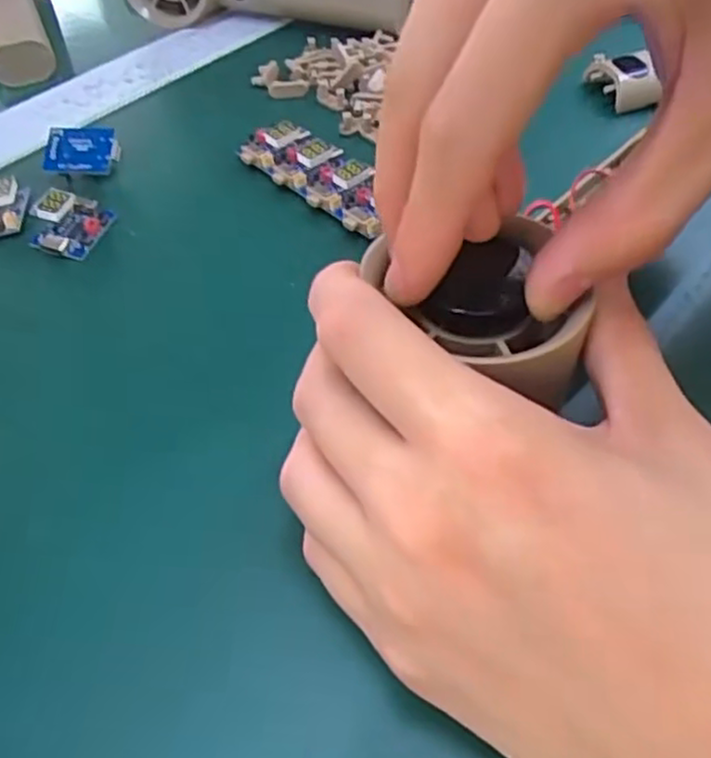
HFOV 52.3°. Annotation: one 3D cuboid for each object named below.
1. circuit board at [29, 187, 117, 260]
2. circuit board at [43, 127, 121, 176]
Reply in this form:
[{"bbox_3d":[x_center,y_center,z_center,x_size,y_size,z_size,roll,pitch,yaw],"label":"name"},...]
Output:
[{"bbox_3d":[-0.111,-0.061,0.280,0.023,0.016,0.028,7,48,9],"label":"circuit board"},{"bbox_3d":[-0.116,-0.097,0.308,0.031,0.004,0.021,5,75,4],"label":"circuit board"}]

